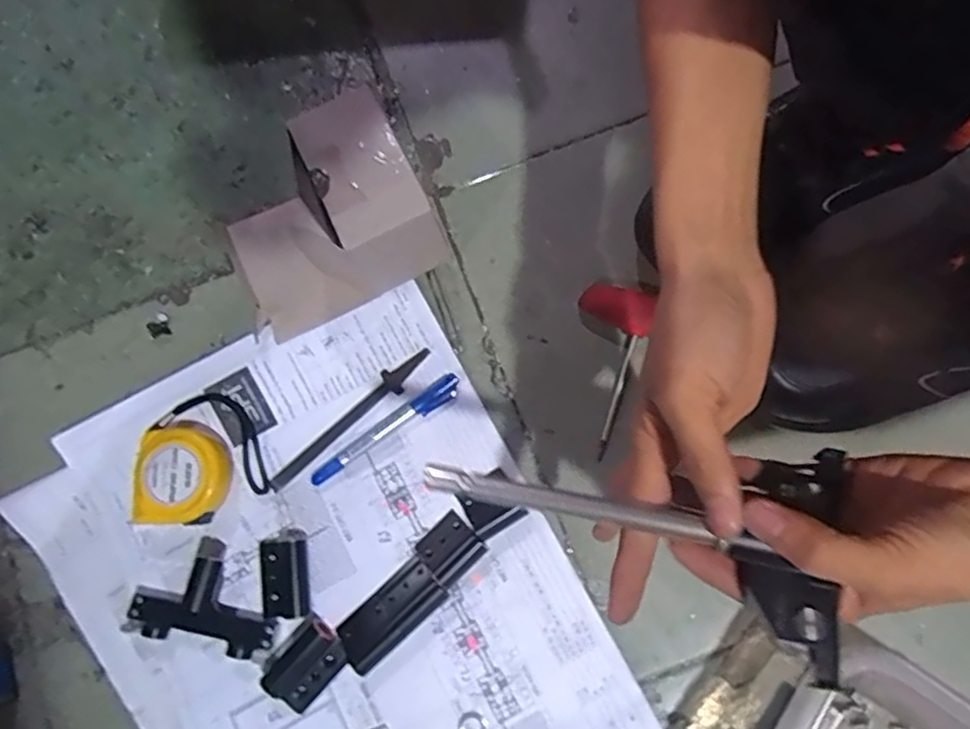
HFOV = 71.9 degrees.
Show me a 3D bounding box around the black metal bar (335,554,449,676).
[{"bbox_3d":[-0.068,0.178,0.478,0.079,0.015,0.038,-42,82,-7],"label":"black metal bar"}]

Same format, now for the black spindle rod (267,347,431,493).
[{"bbox_3d":[-0.104,0.042,0.520,0.156,0.009,0.020,-42,82,-7],"label":"black spindle rod"}]

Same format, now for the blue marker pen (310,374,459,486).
[{"bbox_3d":[-0.076,0.050,0.511,0.132,0.011,0.017,-35,81,-6],"label":"blue marker pen"}]

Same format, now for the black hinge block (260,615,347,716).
[{"bbox_3d":[-0.128,0.213,0.474,0.043,0.014,0.057,42,82,7],"label":"black hinge block"}]

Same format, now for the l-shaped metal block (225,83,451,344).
[{"bbox_3d":[-0.124,-0.104,0.501,0.153,0.103,0.118,-29,81,-5],"label":"l-shaped metal block"}]

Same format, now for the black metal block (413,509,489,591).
[{"bbox_3d":[-0.026,0.135,0.489,0.042,0.012,0.039,-44,82,-7],"label":"black metal block"}]

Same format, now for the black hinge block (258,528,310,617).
[{"bbox_3d":[-0.149,0.152,0.488,0.037,0.017,0.061,-5,80,-1],"label":"black hinge block"}]

